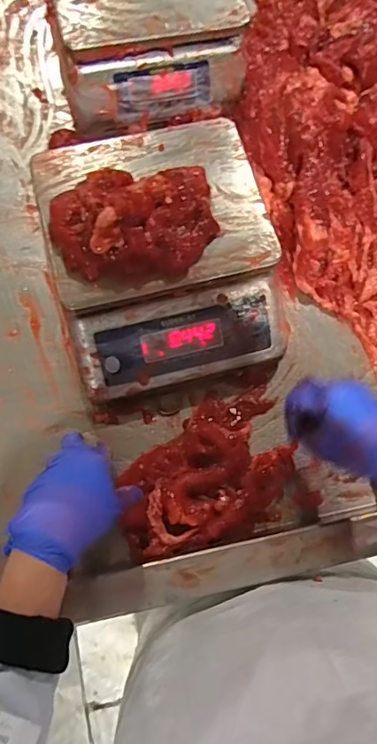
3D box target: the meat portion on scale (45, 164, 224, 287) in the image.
[{"bbox_3d":[-0.051,-0.143,0.484,0.151,0.037,0.110,-8,75,-4],"label":"meat portion on scale"}]

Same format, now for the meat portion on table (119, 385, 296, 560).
[{"bbox_3d":[0.019,0.101,0.534,0.181,0.036,0.144,-12,75,-5],"label":"meat portion on table"}]

